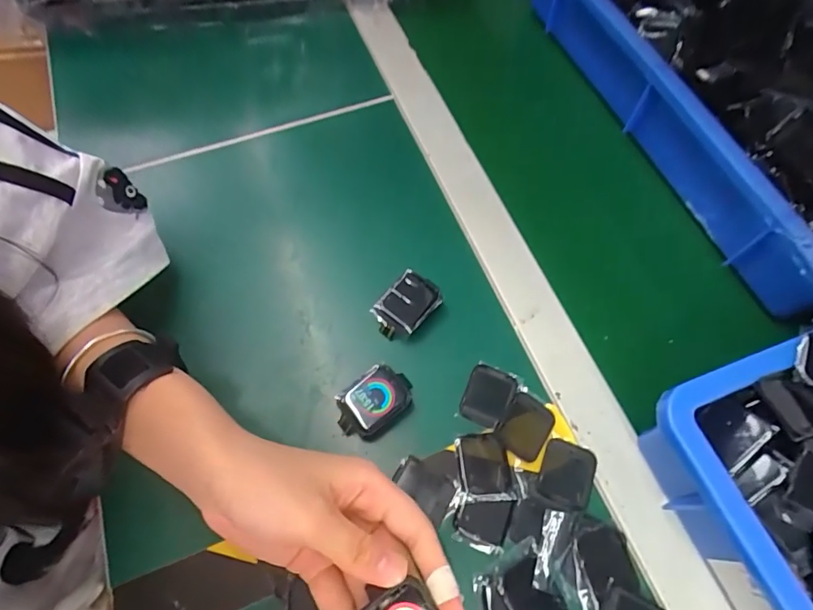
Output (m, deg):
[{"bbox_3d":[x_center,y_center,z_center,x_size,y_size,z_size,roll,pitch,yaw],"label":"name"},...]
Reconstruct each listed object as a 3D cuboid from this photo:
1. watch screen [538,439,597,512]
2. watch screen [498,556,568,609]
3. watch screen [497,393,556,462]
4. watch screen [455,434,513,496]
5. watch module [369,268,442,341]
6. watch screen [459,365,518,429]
[{"bbox_3d":[0.104,0.109,0.303,0.032,0.004,0.040,18,67,9],"label":"watch screen"},{"bbox_3d":[0.073,0.170,0.271,0.030,0.006,0.038,-25,62,-17],"label":"watch screen"},{"bbox_3d":[0.080,0.083,0.317,0.030,0.010,0.039,31,70,14],"label":"watch screen"},{"bbox_3d":[0.050,0.104,0.305,0.031,0.006,0.038,-8,66,-3],"label":"watch screen"},{"bbox_3d":[0.000,0.002,0.339,0.035,0.015,0.048,40,72,17],"label":"watch module"},{"bbox_3d":[0.056,0.062,0.324,0.030,0.006,0.040,23,68,11],"label":"watch screen"}]

